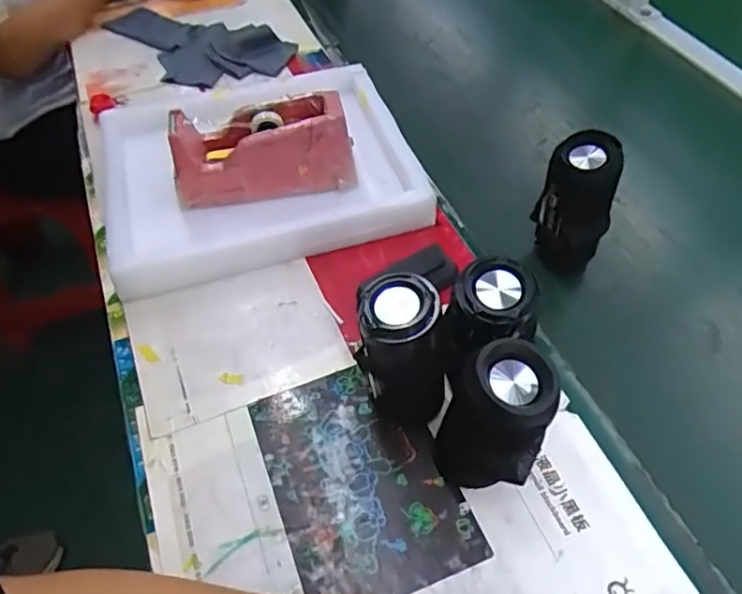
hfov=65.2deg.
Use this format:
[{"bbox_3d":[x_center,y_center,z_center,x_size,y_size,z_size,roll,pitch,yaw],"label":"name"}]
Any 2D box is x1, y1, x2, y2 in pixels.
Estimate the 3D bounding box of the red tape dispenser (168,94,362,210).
[{"bbox_3d":[-0.121,-0.161,0.656,0.196,0.099,0.072,-9,51,-5],"label":"red tape dispenser"}]

